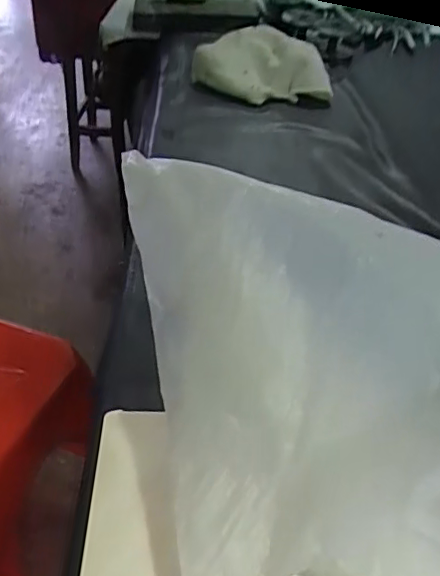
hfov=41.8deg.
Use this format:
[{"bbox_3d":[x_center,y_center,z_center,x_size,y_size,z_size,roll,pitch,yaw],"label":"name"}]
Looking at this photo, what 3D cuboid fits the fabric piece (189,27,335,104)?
[{"bbox_3d":[0.075,-0.373,0.958,0.233,0.121,0.119,-2,38,-7],"label":"fabric piece"}]

